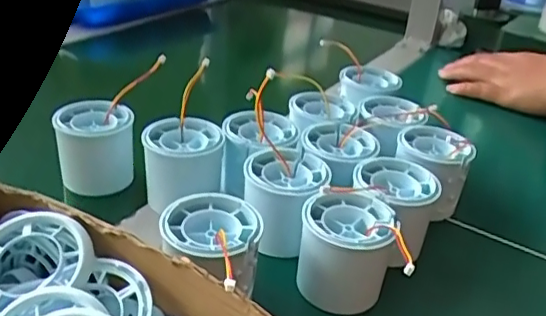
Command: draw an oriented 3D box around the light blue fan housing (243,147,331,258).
[{"bbox_3d":[0.007,0.029,0.372,0.054,0.049,0.061,7,30,3],"label":"light blue fan housing"}]

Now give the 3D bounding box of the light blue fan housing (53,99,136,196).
[{"bbox_3d":[-0.132,-0.009,0.423,0.051,0.052,0.049,-6,32,-19],"label":"light blue fan housing"}]

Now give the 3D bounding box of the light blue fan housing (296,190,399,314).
[{"bbox_3d":[0.042,0.055,0.335,0.051,0.054,0.050,4,30,-2],"label":"light blue fan housing"}]

